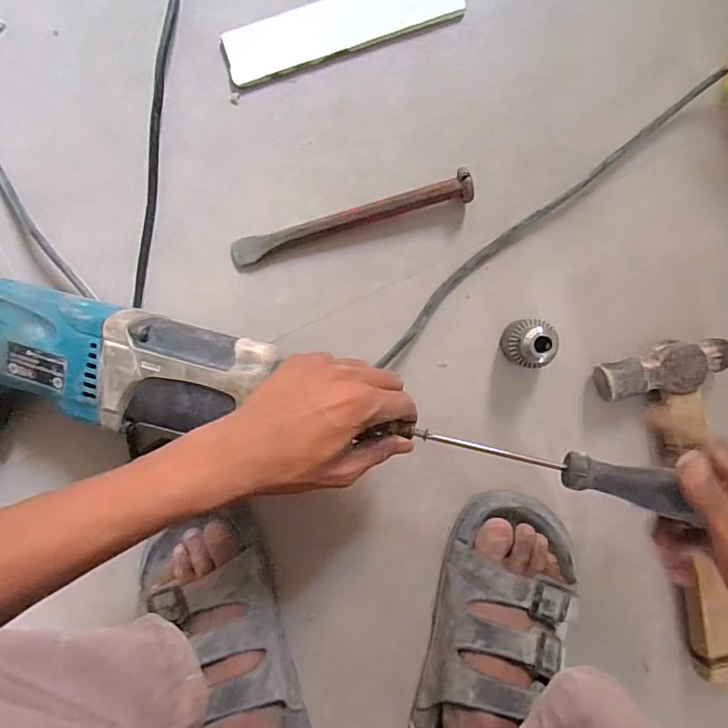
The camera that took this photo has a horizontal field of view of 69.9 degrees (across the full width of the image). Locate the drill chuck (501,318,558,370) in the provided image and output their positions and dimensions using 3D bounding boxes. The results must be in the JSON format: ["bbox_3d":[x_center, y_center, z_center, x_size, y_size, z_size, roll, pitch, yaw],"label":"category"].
[{"bbox_3d":[0.135,-0.017,0.423,0.040,0.050,0.039,12,96,-1],"label":"drill chuck"}]

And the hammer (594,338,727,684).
[{"bbox_3d":[0.277,0.133,0.443,0.104,0.029,0.303,-12,95,2],"label":"hammer"}]

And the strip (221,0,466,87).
[{"bbox_3d":[-0.018,-0.284,0.431,0.200,0.006,0.044,-17,95,2],"label":"strip"}]

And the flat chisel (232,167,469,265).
[{"bbox_3d":[-0.012,-0.118,0.427,0.202,0.022,0.022,-17,95,2],"label":"flat chisel"}]

